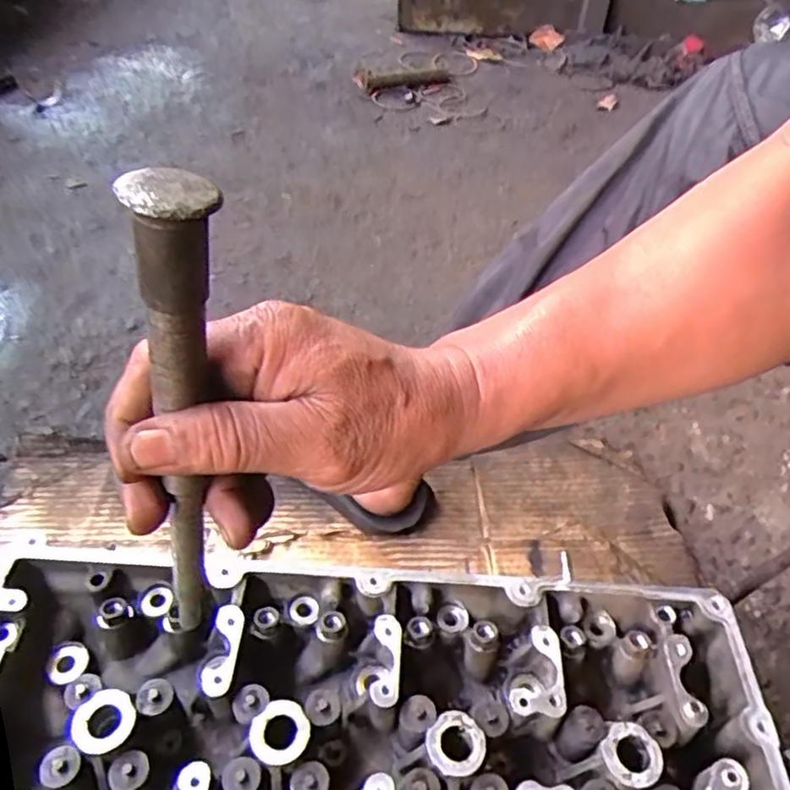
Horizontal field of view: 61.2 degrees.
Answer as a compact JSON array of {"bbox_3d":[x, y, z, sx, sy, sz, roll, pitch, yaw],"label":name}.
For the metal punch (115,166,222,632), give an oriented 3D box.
[{"bbox_3d":[-0.077,0.023,0.240,0.021,0.207,0.017,3,41,-12],"label":"metal punch"}]

